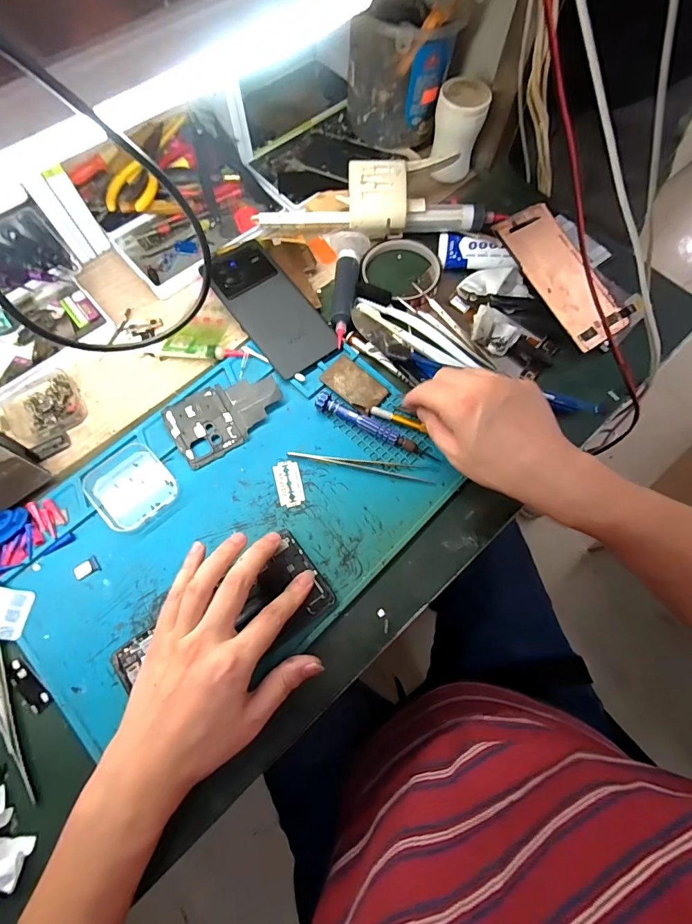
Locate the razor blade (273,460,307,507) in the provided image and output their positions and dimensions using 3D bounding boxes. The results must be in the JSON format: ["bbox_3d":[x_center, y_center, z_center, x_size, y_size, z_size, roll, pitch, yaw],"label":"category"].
[{"bbox_3d":[-0.051,0.019,0.378,0.023,0.004,0.042,-13,71,-6],"label":"razor blade"}]

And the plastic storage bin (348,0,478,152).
[{"bbox_3d":[0.066,-0.448,0.480,0.113,0.122,0.117,0,71,-1],"label":"plastic storage bin"}]

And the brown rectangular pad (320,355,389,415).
[{"bbox_3d":[0.009,-0.075,0.412,0.060,0.004,0.038,41,75,12],"label":"brown rectangular pad"}]

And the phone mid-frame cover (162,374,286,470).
[{"bbox_3d":[-0.111,-0.045,0.396,0.105,0.007,0.065,-30,74,-11],"label":"phone mid-frame cover"}]

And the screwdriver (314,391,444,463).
[{"bbox_3d":[0.029,-0.033,0.390,0.124,0.016,0.016,24,72,7],"label":"screwdriver"}]

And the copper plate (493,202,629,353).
[{"bbox_3d":[0.225,-0.193,0.436,0.072,0.009,0.157,-31,84,-12],"label":"copper plate"}]

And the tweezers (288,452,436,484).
[{"bbox_3d":[0.013,0.001,0.385,0.130,0.005,0.015,10,71,3],"label":"tweezers"}]

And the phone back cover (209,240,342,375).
[{"bbox_3d":[-0.078,-0.161,0.433,0.071,0.010,0.159,-35,75,-12],"label":"phone back cover"}]

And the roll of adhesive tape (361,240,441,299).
[{"bbox_3d":[0.063,-0.207,0.455,0.087,0.011,0.073,-12,71,-5],"label":"roll of adhesive tape"}]

